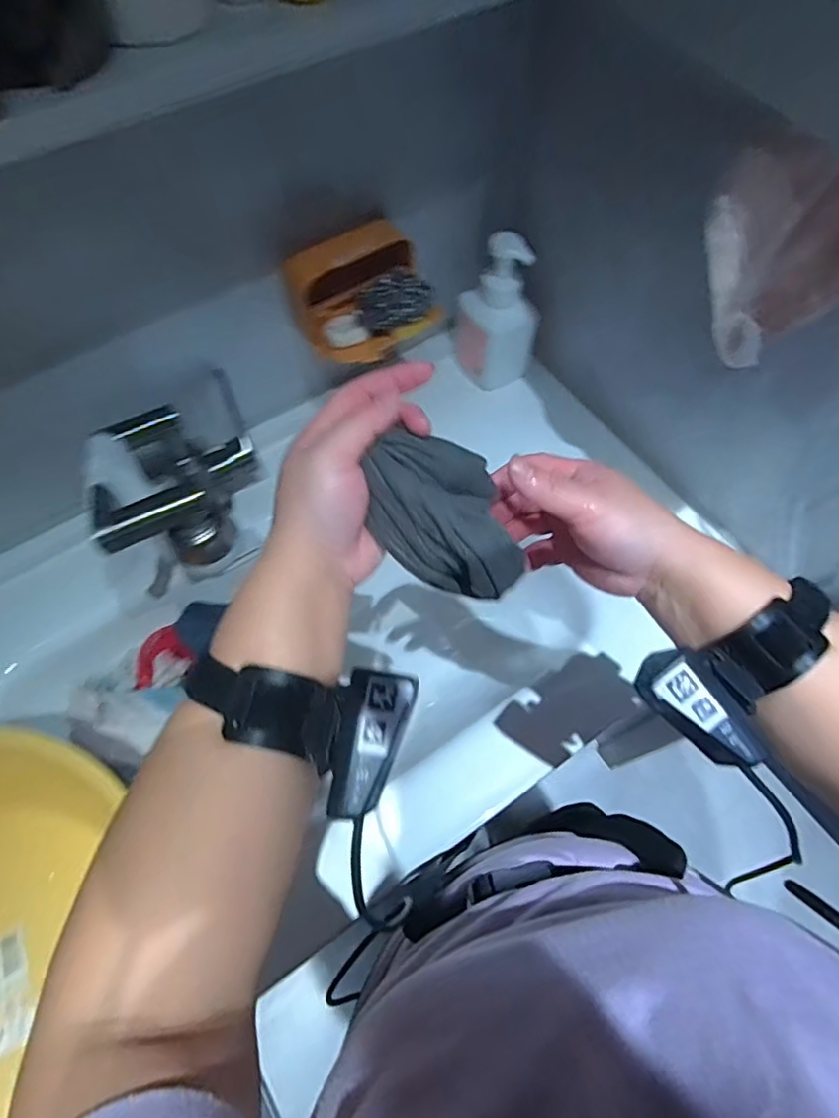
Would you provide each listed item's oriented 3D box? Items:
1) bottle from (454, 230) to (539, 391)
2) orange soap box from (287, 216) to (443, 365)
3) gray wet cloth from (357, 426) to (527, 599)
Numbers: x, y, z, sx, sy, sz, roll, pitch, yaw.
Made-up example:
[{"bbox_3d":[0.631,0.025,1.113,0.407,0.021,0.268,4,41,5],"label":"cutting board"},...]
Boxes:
[{"bbox_3d":[0.094,-0.287,0.672,0.085,0.166,0.066,-10,64,-5],"label":"bottle"},{"bbox_3d":[-0.049,-0.260,0.563,0.127,0.077,0.101,-33,68,-15],"label":"orange soap box"},{"bbox_3d":[0.013,-0.025,0.300,0.070,0.051,0.085,-16,64,-8],"label":"gray wet cloth"}]

